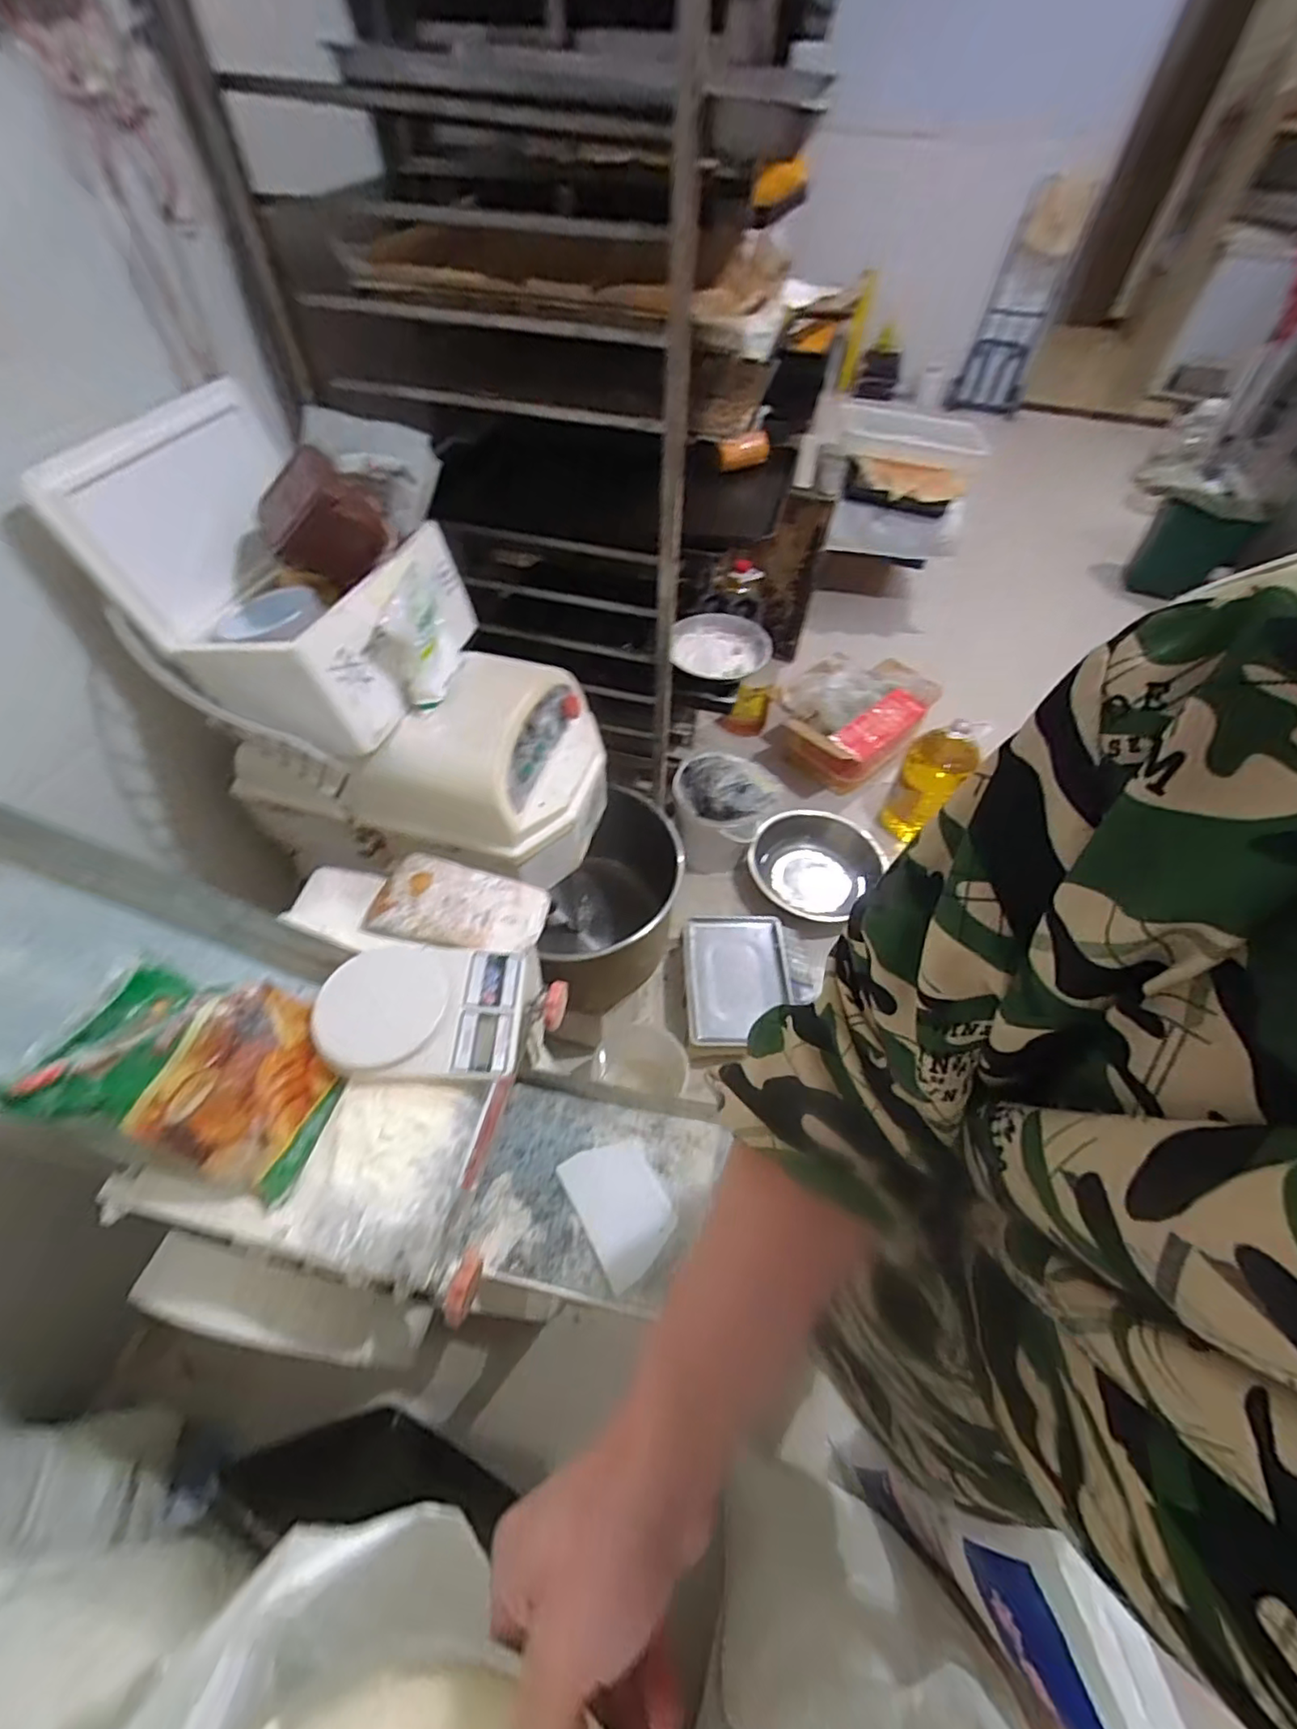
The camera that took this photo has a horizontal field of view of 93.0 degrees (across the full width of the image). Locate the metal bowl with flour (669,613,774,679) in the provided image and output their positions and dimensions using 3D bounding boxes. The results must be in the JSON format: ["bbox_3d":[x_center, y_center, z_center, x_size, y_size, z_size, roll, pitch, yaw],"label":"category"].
[{"bbox_3d":[0.156,-0.480,1.348,0.213,0.055,0.213,1,53,-2],"label":"metal bowl with flour"}]

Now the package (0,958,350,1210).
[{"bbox_3d":[-0.441,0.201,0.624,0.248,0.050,0.177,30,53,-13],"label":"package"}]

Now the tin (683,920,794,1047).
[{"bbox_3d":[0.224,0.278,1.510,0.263,0.063,0.328,1,53,-2],"label":"tin"}]

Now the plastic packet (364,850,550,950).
[{"bbox_3d":[-0.246,0.056,0.813,0.216,0.024,0.126,11,53,6],"label":"plastic packet"}]

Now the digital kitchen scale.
[{"bbox_3d":[-0.255,0.159,0.698,0.210,0.033,0.157,1,53,-2],"label":"digital kitchen scale"}]

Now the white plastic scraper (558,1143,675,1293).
[{"bbox_3d":[-0.040,0.520,0.945,0.127,0.008,0.188,-27,60,-18],"label":"white plastic scraper"}]

